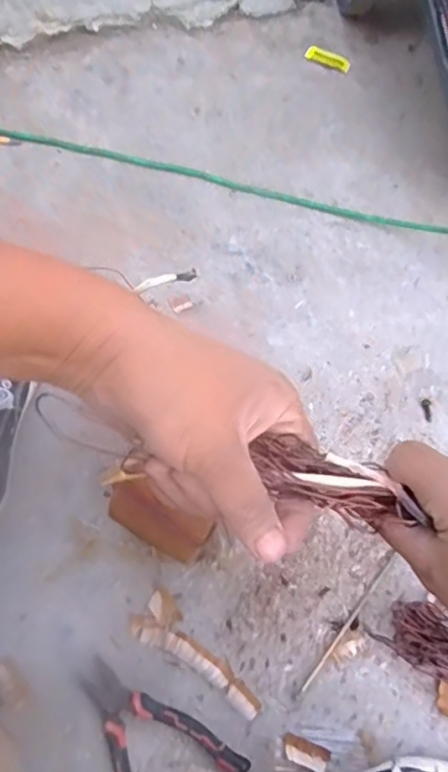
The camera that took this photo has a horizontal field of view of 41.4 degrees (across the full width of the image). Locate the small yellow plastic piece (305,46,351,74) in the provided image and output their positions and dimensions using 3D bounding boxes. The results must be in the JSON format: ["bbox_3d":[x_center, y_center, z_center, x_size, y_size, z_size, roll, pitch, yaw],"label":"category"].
[{"bbox_3d":[0.158,-0.497,0.901,0.068,0.013,0.019,27,71,4],"label":"small yellow plastic piece"}]

